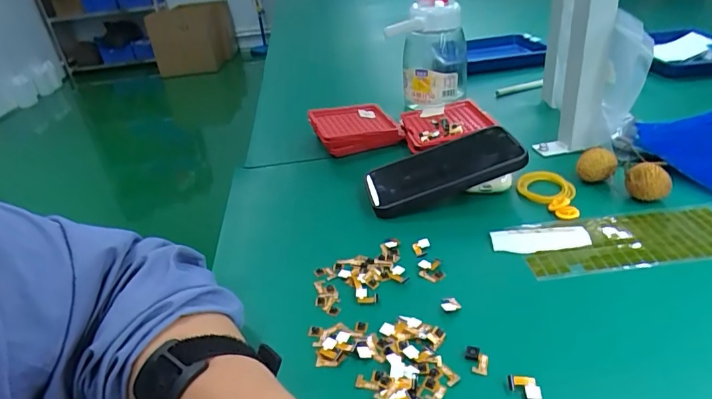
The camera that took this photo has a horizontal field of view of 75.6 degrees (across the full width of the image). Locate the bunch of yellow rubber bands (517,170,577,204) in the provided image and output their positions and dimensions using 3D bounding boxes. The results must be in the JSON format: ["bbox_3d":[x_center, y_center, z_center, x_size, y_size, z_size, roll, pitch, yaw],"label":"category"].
[{"bbox_3d":[0.199,-0.011,0.479,0.047,0.017,0.057,-21,34,-26],"label":"bunch of yellow rubber bands"}]

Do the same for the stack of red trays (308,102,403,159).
[{"bbox_3d":[-0.002,-0.096,0.597,0.104,0.032,0.103,-12,31,-12],"label":"stack of red trays"}]

